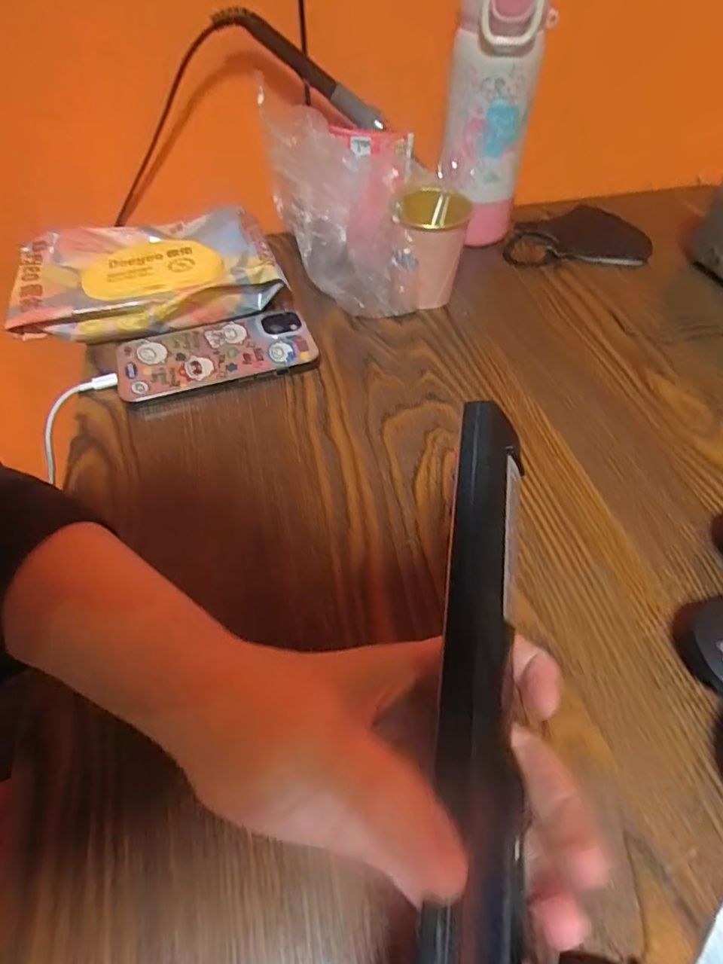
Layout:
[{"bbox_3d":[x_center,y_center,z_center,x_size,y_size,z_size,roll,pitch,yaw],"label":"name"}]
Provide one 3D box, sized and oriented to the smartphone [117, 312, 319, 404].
[{"bbox_3d":[-0.113,-0.098,0.406,0.146,0.016,0.076,-15,53,-10],"label":"smartphone"}]

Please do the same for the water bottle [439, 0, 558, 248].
[{"bbox_3d":[0.103,-0.290,0.423,0.069,0.233,0.062,5,52,6],"label":"water bottle"}]

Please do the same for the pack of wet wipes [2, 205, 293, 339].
[{"bbox_3d":[-0.186,-0.179,0.445,0.210,0.037,0.133,-18,53,-12],"label":"pack of wet wipes"}]

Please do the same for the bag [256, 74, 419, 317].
[{"bbox_3d":[-0.011,-0.222,0.432,0.114,0.134,0.135,-8,52,-4],"label":"bag"}]

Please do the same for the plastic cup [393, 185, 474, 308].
[{"bbox_3d":[0.059,-0.194,0.434,0.056,0.083,0.068,4,52,5],"label":"plastic cup"}]

